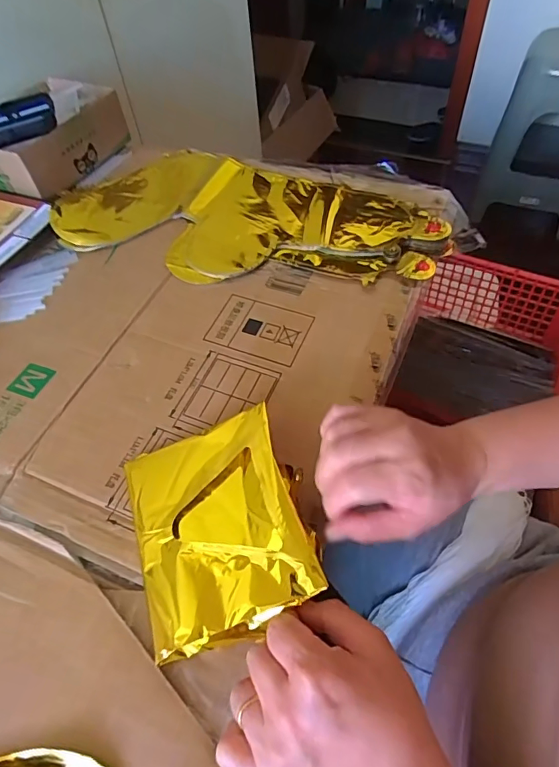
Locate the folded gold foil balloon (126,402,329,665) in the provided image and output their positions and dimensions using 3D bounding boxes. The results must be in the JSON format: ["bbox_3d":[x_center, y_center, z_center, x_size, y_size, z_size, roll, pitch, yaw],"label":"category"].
[{"bbox_3d":[-0.042,0.095,0.322,0.115,0.020,0.143,-24,54,2],"label":"folded gold foil balloon"}]

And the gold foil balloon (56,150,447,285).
[{"bbox_3d":[-0.047,-0.193,0.538,0.436,0.014,0.212,19,58,16],"label":"gold foil balloon"}]

